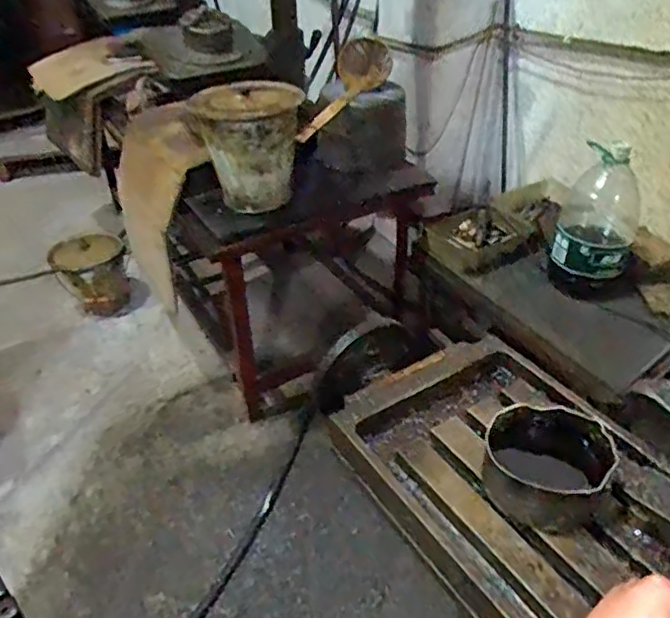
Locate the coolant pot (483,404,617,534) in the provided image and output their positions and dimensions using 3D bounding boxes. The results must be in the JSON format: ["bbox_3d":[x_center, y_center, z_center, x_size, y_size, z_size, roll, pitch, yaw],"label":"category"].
[{"bbox_3d":[0.193,0.142,0.553,0.104,0.059,0.096,-1,38,1],"label":"coolant pot"}]

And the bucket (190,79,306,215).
[{"bbox_3d":[-0.187,-0.364,1.384,0.229,0.267,0.220,-1,38,1],"label":"bucket"}]

